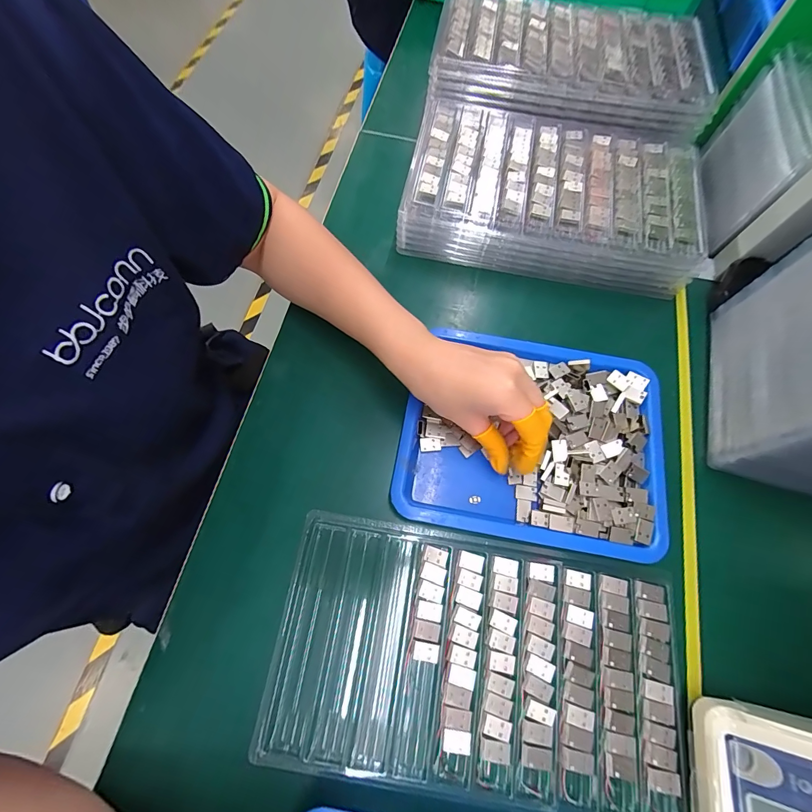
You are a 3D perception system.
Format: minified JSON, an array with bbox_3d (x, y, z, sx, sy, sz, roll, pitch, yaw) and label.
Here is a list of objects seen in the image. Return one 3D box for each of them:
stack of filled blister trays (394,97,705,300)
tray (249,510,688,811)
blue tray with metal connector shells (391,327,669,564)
[{"bbox_3d":[0.150,-0.225,0.407,0.288,0.062,0.173,11,70,3],"label":"stack of filled blister trays"},{"bbox_3d":[0.049,0.183,0.277,0.287,0.012,0.156,8,68,4],"label":"tray"},{"bbox_3d":[0.110,0.028,0.326,0.219,0.024,0.171,10,68,4],"label":"blue tray with metal connector shells"}]

